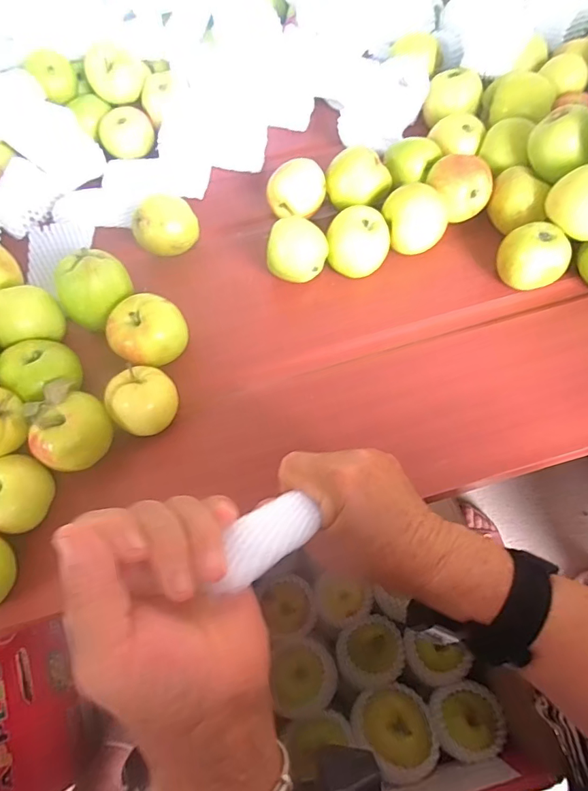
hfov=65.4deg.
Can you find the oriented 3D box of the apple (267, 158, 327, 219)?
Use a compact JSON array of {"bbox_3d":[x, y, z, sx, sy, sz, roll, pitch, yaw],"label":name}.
[{"bbox_3d":[0.006,-0.212,0.487,0.049,0.059,0.051,28,67,16],"label":"apple"}]

